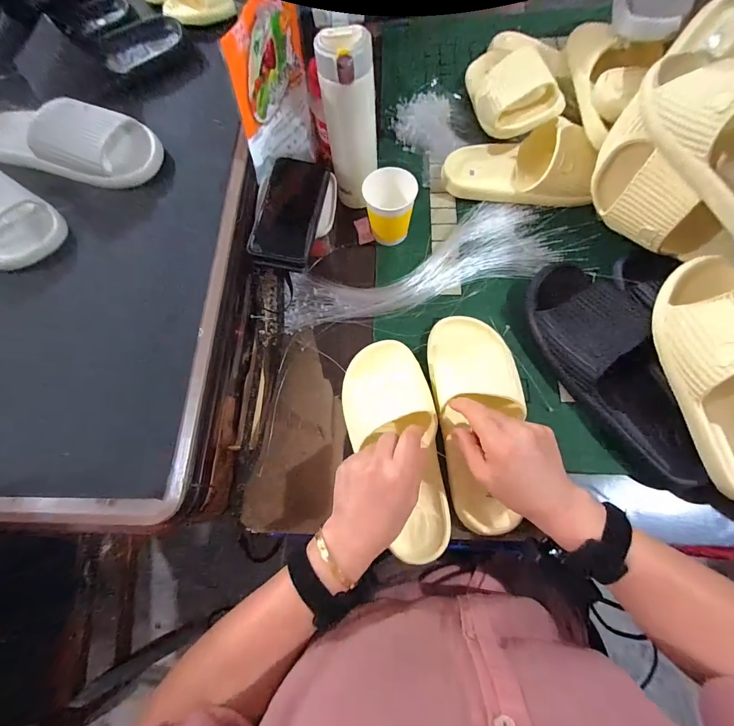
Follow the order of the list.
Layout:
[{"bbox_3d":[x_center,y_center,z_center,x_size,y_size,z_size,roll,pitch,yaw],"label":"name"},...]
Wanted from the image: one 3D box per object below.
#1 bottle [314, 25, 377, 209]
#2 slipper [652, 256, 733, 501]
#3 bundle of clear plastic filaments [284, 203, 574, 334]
[{"bbox_3d":[-0.019,-0.304,0.468,0.064,0.201,0.058,-8,70,0],"label":"bottle"},{"bbox_3d":[0.371,0.016,0.349,0.097,0.068,0.243,-13,89,-2],"label":"slipper"},{"bbox_3d":[0.077,-0.146,0.512,0.404,0.017,0.119,-14,70,-3],"label":"bundle of clear plastic filaments"}]

